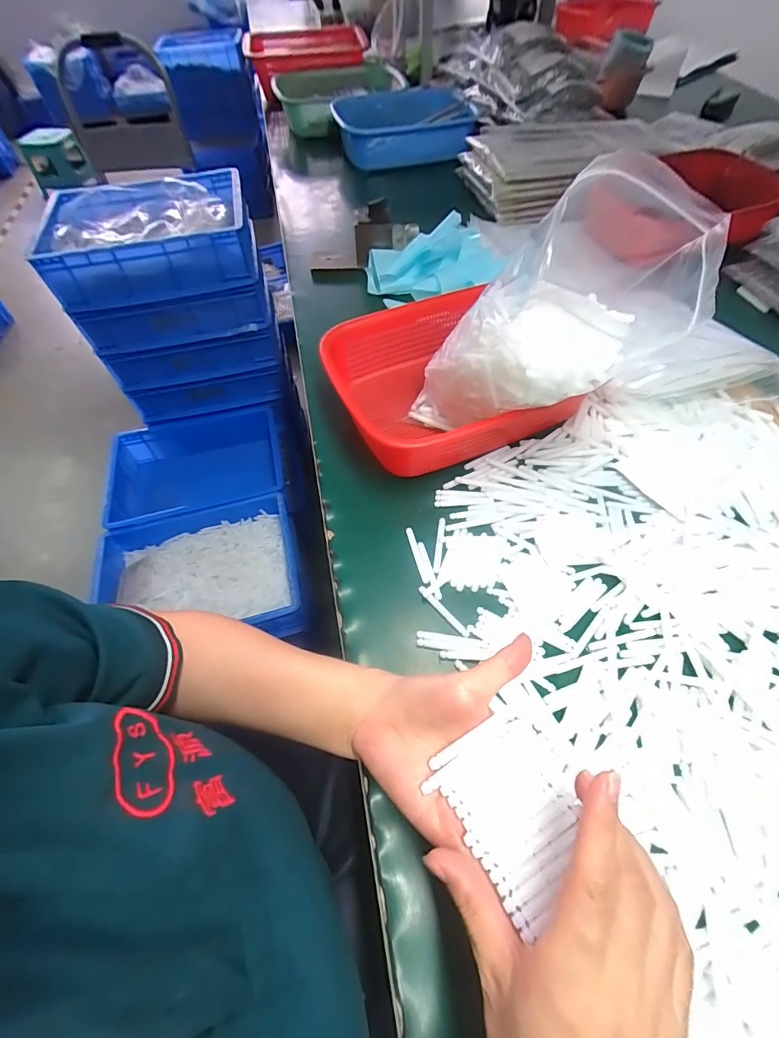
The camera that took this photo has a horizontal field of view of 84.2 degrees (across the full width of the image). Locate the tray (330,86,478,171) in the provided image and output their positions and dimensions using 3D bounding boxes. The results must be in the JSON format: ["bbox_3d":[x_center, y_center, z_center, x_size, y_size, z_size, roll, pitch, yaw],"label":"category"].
[{"bbox_3d":[0.024,-0.832,0.920,0.275,0.085,0.174,-9,58,-2],"label":"tray"}]

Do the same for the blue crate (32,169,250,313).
[{"bbox_3d":[-0.507,-0.610,0.931,0.399,0.114,0.283,-13,58,-5],"label":"blue crate"}]

